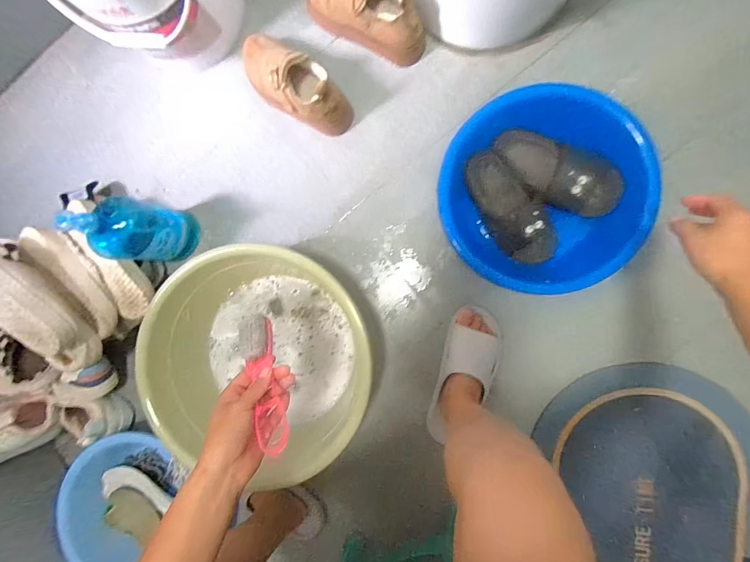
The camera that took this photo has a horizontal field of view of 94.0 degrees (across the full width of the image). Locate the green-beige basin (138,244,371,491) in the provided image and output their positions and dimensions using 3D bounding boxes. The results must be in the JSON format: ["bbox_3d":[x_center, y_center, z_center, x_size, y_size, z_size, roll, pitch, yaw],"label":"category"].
[{"bbox_3d":[-0.194,0.133,0.645,0.383,0.195,0.363,0,90,6],"label":"green-beige basin"}]

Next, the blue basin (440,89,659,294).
[{"bbox_3d":[0.290,-0.158,0.626,0.330,0.109,0.305,0,90,8],"label":"blue basin"}]

